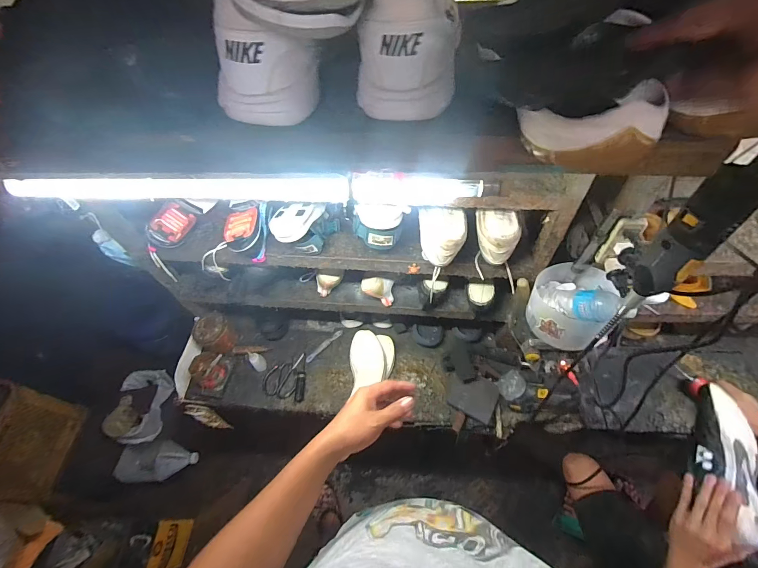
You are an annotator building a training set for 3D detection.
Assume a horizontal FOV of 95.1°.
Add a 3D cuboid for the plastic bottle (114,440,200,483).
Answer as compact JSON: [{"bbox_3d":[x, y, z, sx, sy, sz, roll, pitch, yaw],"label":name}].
[{"bbox_3d":[-0.914,0.734,1.441,0.294,0.132,0.149,-5,57,2],"label":"plastic bottle"}]

